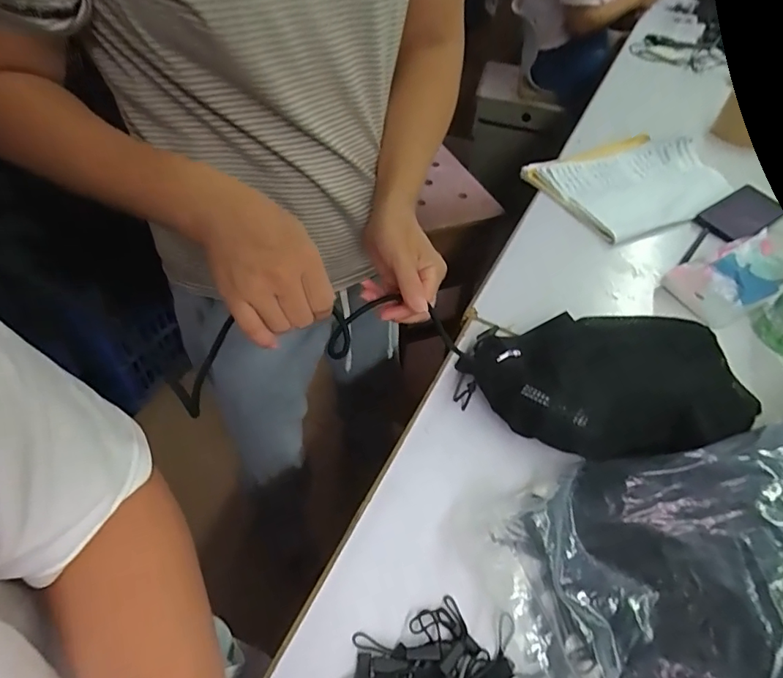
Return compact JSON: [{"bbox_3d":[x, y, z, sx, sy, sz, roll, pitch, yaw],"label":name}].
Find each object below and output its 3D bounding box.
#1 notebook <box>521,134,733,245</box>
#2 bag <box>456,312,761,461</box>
[{"bbox_3d":[0.392,-0.259,0.791,0.307,0.029,0.218,-21,52,-20],"label":"notebook"},{"bbox_3d":[0.196,0.043,0.463,0.249,0.080,0.133,5,48,-1],"label":"bag"}]

